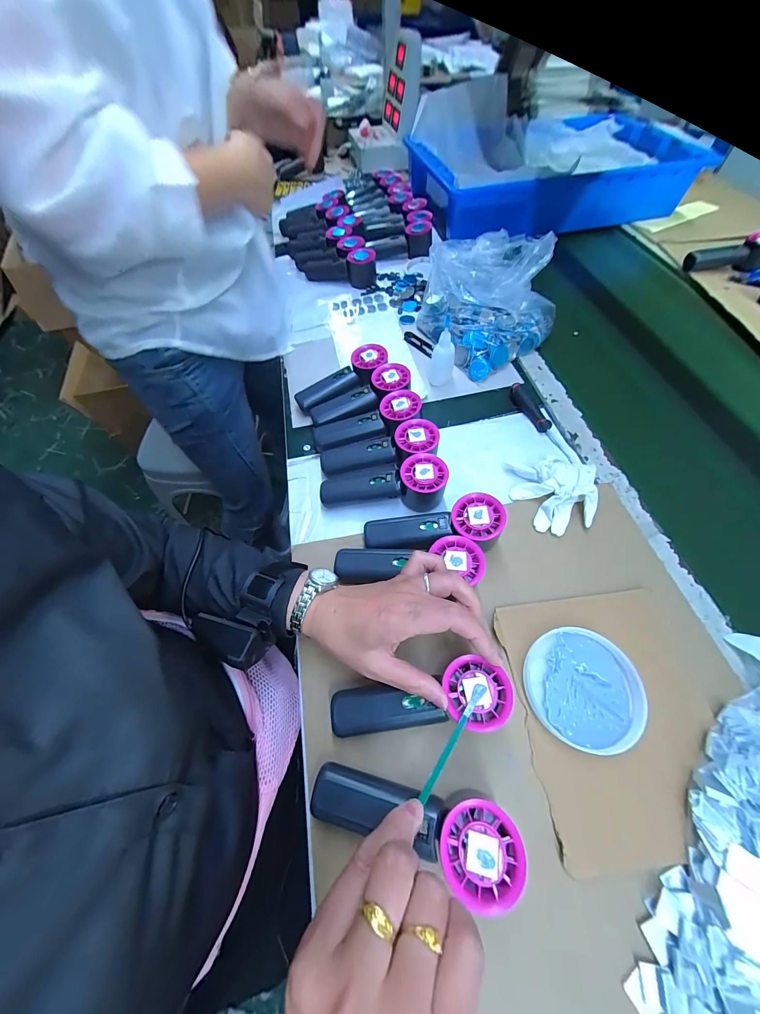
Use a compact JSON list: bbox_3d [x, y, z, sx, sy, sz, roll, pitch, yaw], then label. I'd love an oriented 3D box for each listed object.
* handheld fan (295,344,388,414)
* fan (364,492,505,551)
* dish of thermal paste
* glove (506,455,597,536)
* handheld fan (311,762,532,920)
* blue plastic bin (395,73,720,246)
[{"bbox_3d":[-0.054,-0.189,0.523,0.149,0.059,0.056,-32,62,-14],"label":"handheld fan"},{"bbox_3d":[0.061,0.031,0.383,0.154,0.054,0.057,-9,59,-1],"label":"fan"},{"bbox_3d":[0.191,0.167,0.314,0.101,0.017,0.096,-2,59,3],"label":"dish of thermal paste"},{"bbox_3d":[0.214,-0.019,0.414,0.093,0.038,0.101,1,59,5],"label":"glove"},{"bbox_3d":[0.023,0.247,0.259,0.152,0.056,0.056,4,60,7],"label":"handheld fan"},{"bbox_3d":[0.398,-0.871,0.859,0.618,0.132,0.454,-16,59,-5],"label":"blue plastic bin"}]

